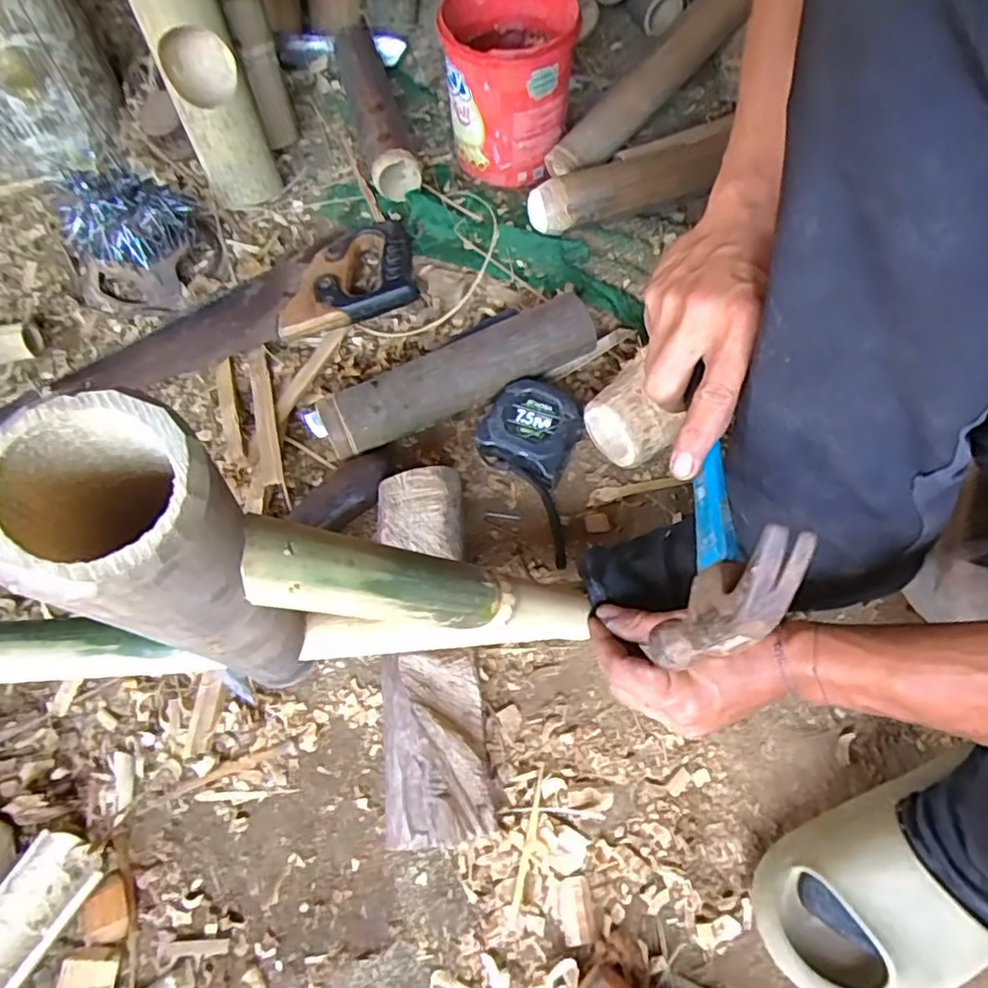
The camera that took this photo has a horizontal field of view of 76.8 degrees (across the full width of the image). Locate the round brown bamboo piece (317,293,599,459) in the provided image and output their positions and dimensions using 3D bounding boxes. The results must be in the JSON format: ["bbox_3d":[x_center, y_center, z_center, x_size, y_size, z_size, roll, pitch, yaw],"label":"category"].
[{"bbox_3d":[-0.032,-0.109,0.582,0.261,0.061,0.056,-24,66,-10],"label":"round brown bamboo piece"}]

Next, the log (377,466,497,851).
[{"bbox_3d":[-0.050,0.113,0.477,0.070,0.058,0.267,-6,64,-2],"label":"log"}]

